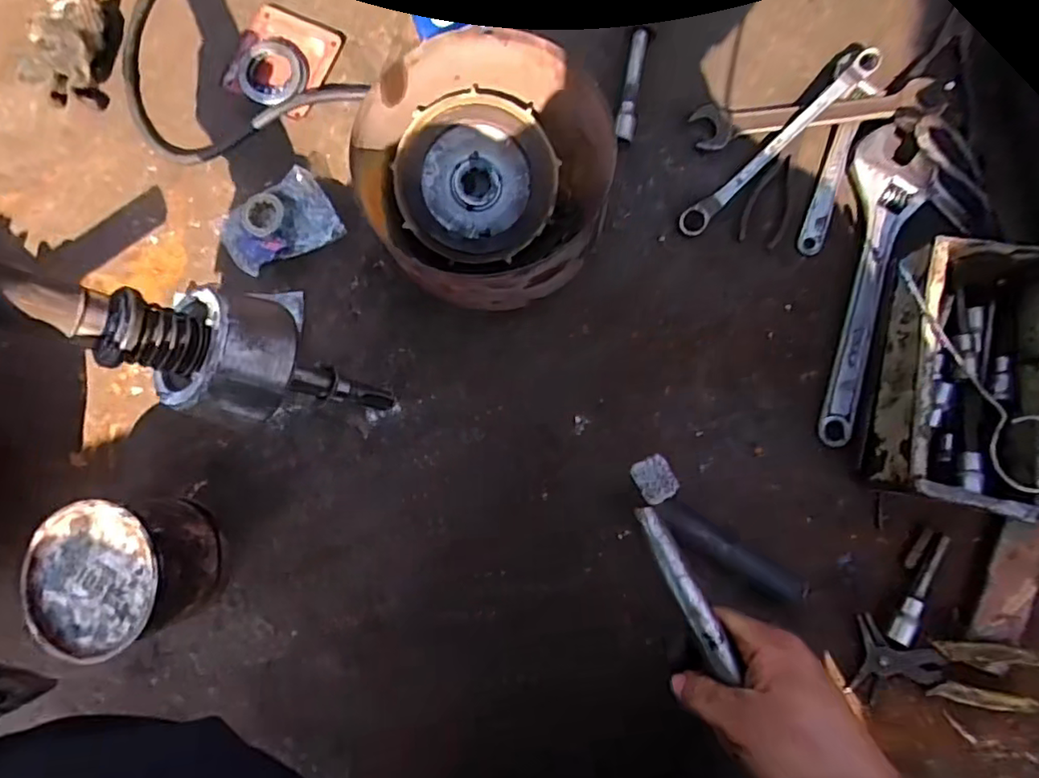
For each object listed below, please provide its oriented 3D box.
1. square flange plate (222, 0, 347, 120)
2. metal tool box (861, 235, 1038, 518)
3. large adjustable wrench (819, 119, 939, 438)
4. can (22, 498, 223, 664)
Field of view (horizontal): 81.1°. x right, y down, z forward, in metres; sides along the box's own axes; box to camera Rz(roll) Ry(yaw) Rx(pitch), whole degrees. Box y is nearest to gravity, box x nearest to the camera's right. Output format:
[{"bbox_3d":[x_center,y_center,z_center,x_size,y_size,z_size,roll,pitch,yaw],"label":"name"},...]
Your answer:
[{"bbox_3d":[-0.245,-0.344,0.634,0.099,0.021,0.104,24,83,7],"label":"square flange plate"},{"bbox_3d":[0.363,-0.012,0.505,0.121,0.090,0.212,12,82,6],"label":"metal tool box"},{"bbox_3d":[0.315,-0.096,0.547,0.066,0.025,0.291,14,82,6],"label":"large adjustable wrench"},{"bbox_3d":[-0.338,0.159,0.533,0.120,0.105,0.119,-1,81,4],"label":"can"}]

